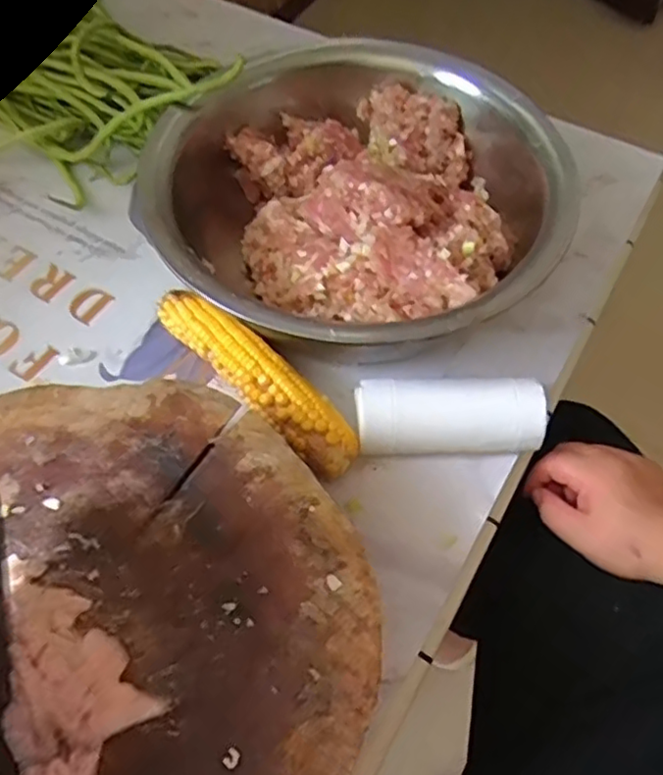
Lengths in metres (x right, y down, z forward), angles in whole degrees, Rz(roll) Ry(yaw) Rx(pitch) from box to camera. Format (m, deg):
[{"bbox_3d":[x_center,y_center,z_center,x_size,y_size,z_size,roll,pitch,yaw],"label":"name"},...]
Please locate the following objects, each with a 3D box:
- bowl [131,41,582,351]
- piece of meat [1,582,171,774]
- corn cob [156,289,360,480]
[{"bbox_3d":[0.010,-0.142,0.513,0.305,0.107,0.308,38,65,20],"label":"bowl"},{"bbox_3d":[-0.125,0.133,0.288,0.091,0.020,0.065,40,66,21],"label":"piece of meat"},{"bbox_3d":[-0.054,-0.006,0.466,0.037,0.043,0.183,-40,67,-22],"label":"corn cob"}]

